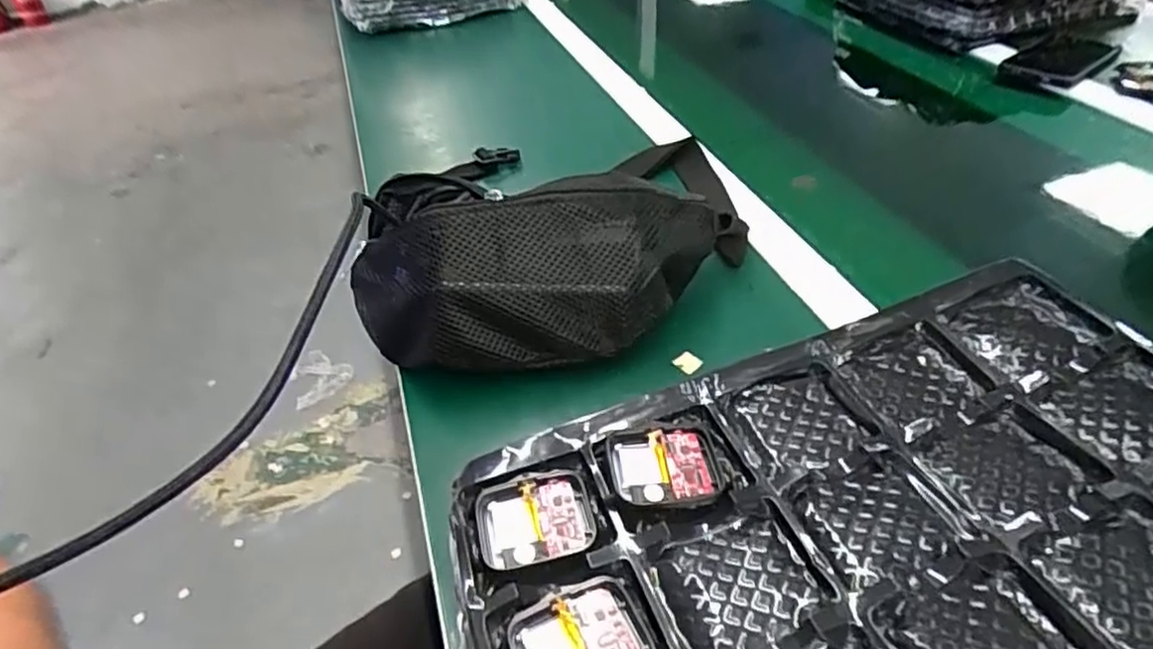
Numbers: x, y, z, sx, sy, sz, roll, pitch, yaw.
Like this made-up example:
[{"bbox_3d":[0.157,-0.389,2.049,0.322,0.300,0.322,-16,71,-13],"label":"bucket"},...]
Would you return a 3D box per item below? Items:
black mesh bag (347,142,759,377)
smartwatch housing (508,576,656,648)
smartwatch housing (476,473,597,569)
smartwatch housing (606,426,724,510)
[{"bbox_3d":[-0.013,-0.052,0.474,0.294,0.104,0.132,-10,42,-5],"label":"black mesh bag"},{"bbox_3d":[0.002,0.105,0.220,0.043,0.007,0.036,-20,44,-17],"label":"smartwatch housing"},{"bbox_3d":[-0.015,0.076,0.257,0.044,0.011,0.036,-12,42,-8],"label":"smartwatch housing"},{"bbox_3d":[0.035,0.057,0.264,0.043,0.005,0.036,-7,42,-2],"label":"smartwatch housing"}]

